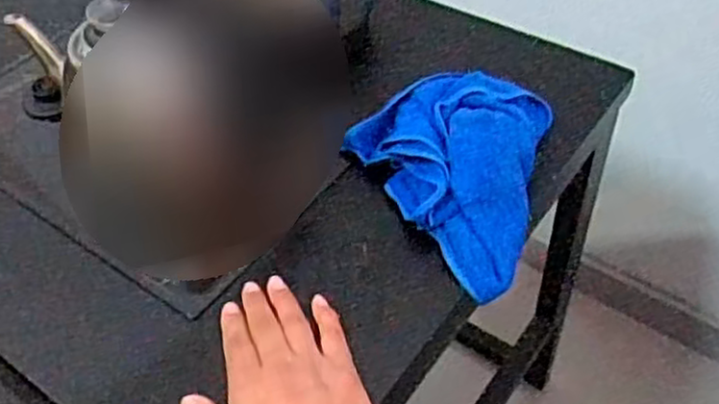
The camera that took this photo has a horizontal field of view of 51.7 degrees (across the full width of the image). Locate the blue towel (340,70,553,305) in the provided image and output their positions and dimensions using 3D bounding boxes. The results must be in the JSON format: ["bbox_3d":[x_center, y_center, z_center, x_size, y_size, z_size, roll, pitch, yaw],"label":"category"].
[{"bbox_3d":[0.097,-0.034,0.587,0.155,0.042,0.183,-27,51,-19],"label":"blue towel"}]

